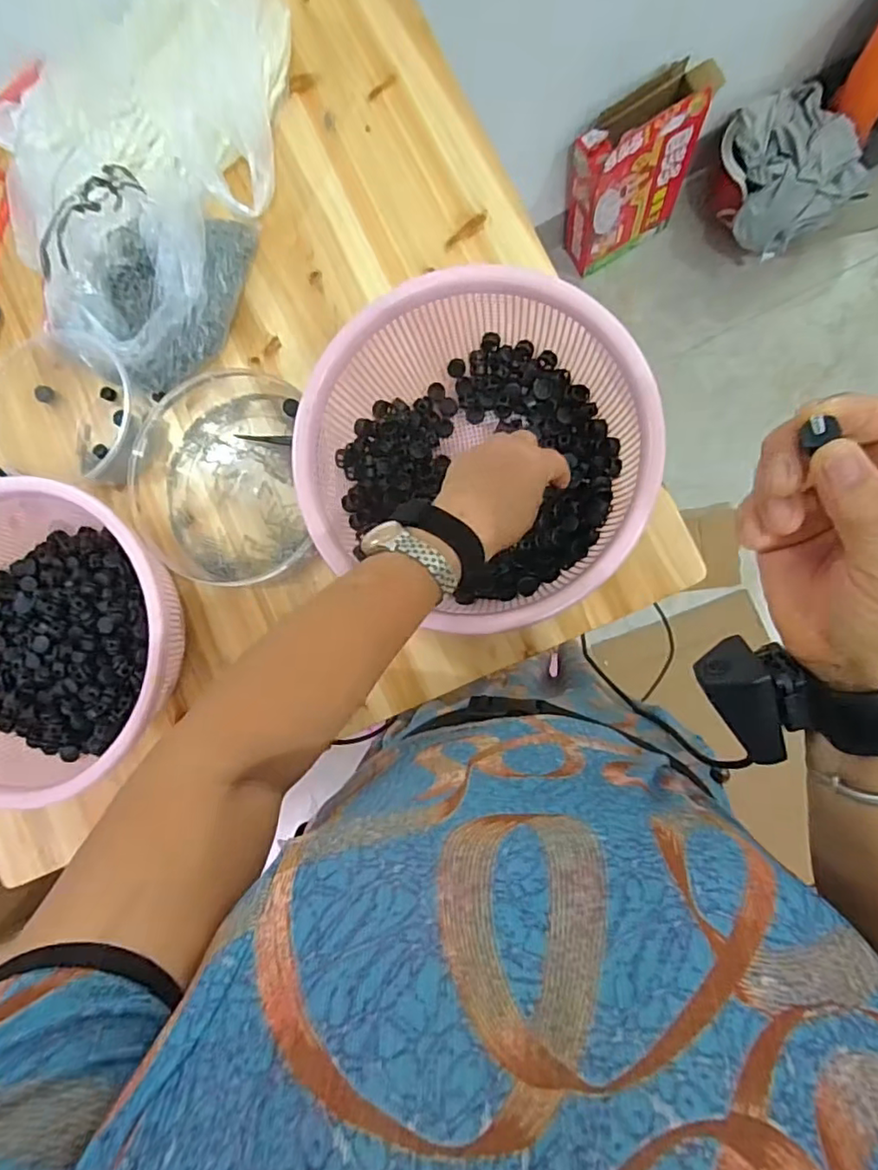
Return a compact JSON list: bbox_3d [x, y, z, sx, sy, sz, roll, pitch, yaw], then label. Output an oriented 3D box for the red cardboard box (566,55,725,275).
[{"bbox_3d":[0.354,-0.764,1.133,0.258,0.343,0.100,-29,83,7],"label":"red cardboard box"}]

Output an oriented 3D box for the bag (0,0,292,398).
[{"bbox_3d":[-0.285,-0.397,0.575,0.226,0.084,0.371,21,91,10],"label":"bag"}]

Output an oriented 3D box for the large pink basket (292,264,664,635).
[{"bbox_3d":[0.036,-0.109,0.502,0.282,0.098,0.266,0,87,9],"label":"large pink basket"}]

